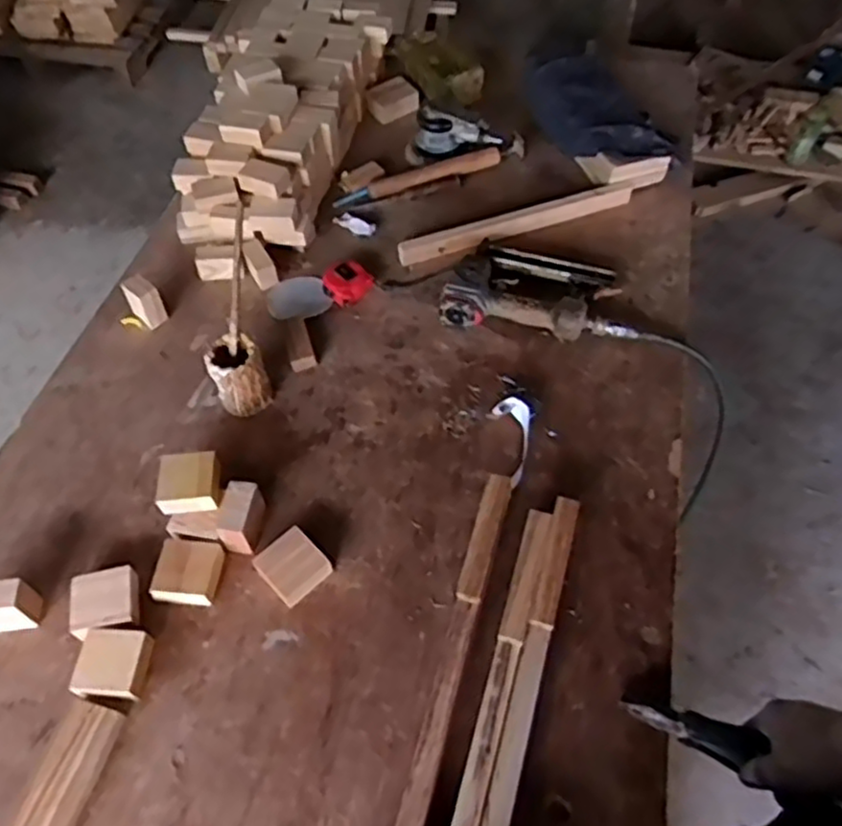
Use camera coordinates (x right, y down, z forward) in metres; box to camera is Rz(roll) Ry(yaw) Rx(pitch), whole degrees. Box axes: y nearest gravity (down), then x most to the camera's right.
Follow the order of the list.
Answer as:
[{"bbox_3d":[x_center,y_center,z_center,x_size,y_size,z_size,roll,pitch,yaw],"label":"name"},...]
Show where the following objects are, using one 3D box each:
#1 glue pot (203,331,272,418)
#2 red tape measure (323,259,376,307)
[{"bbox_3d":[-0.231,-0.046,0.890,0.067,0.093,0.063,-22,58,-14],"label":"glue pot"},{"bbox_3d":[-0.113,-0.193,1.021,0.070,0.031,0.065,28,60,18],"label":"red tape measure"}]

